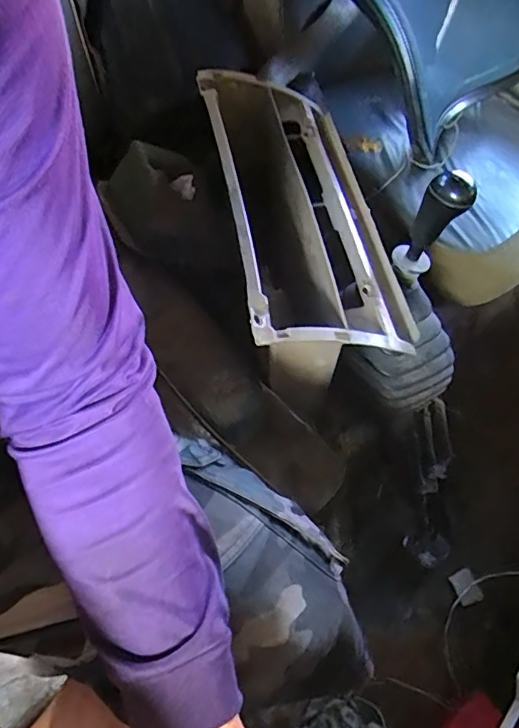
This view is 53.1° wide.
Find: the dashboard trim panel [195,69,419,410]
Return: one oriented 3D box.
[{"bbox_3d":[0.046,-0.172,0.614,0.186,0.117,0.416,-5,67,-12],"label":"dashboard trim panel"}]

